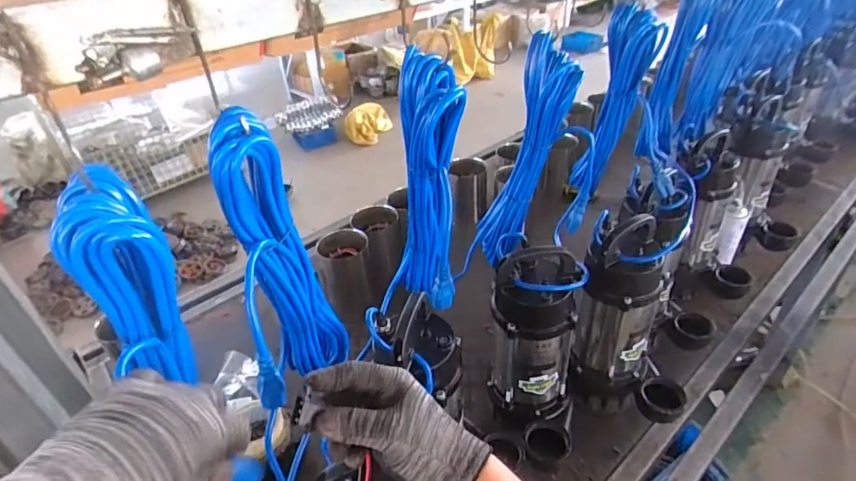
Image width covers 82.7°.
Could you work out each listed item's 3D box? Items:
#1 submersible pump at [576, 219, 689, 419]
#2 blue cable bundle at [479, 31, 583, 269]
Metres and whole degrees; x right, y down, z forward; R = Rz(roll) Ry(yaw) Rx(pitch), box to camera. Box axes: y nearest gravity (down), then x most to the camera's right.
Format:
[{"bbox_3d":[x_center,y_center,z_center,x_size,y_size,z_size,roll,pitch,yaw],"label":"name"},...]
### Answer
[{"bbox_3d":[0.359,0.164,0.833,0.189,0.390,0.127,25,46,35],"label":"submersible pump"},{"bbox_3d":[0.152,-0.128,0.754,0.096,0.364,0.080,10,36,5],"label":"blue cable bundle"}]

